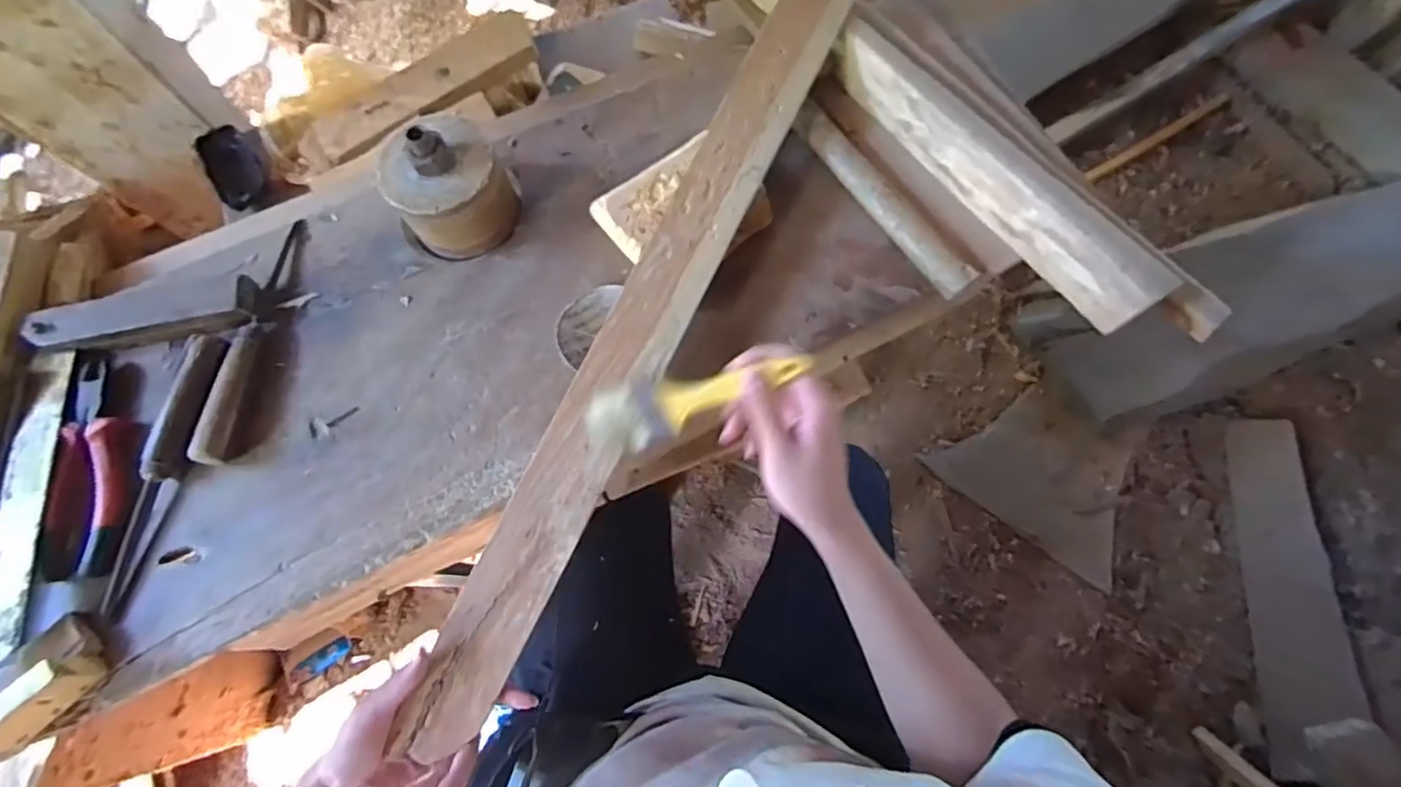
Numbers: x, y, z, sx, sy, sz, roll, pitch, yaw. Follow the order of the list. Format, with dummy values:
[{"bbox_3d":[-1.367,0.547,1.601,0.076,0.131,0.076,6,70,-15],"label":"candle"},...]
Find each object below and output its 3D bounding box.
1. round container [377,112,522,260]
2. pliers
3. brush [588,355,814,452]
[{"bbox_3d":[-0.225,-0.189,0.562,0.101,0.101,0.093,0,72,0],"label":"round container"},{"bbox_3d":[-0.517,0.061,0.539,0.060,0.016,0.185,-5,72,-2],"label":"pliers"},{"bbox_3d":[-0.002,0.003,0.480,0.180,0.029,0.048,-16,71,25],"label":"brush"}]

